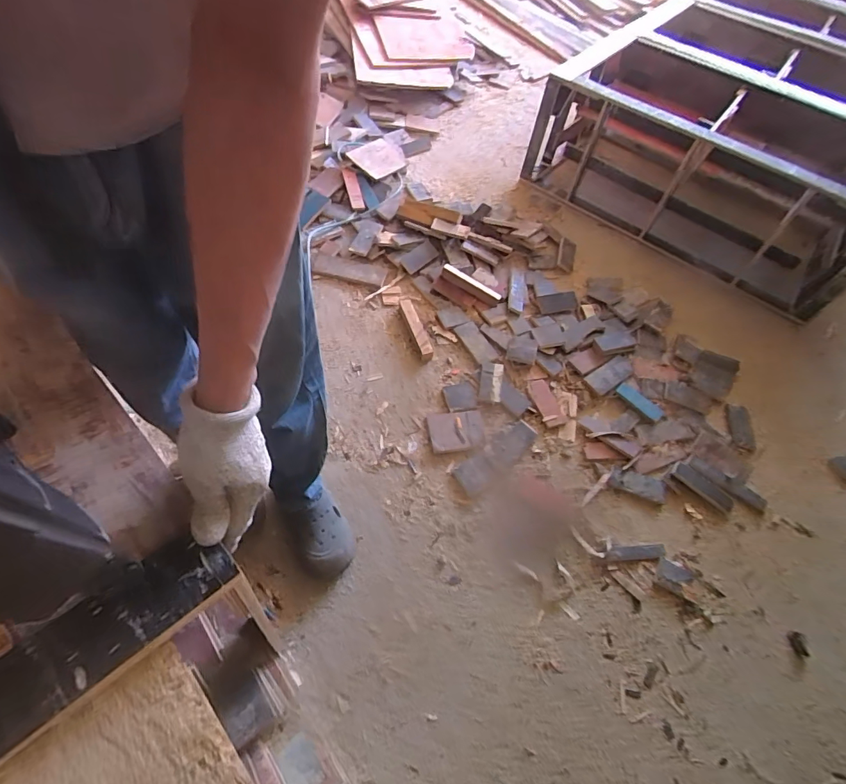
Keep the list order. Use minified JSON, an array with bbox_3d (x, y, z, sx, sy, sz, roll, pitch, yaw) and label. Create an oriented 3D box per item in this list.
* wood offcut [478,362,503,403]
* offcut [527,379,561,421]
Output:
[{"bbox_3d":[0.194,-0.029,1.304,0.063,0.029,0.139,12,58,0],"label":"wood offcut"},{"bbox_3d":[0.343,0.021,1.286,0.063,0.017,0.133,-10,60,-13],"label":"offcut"}]

